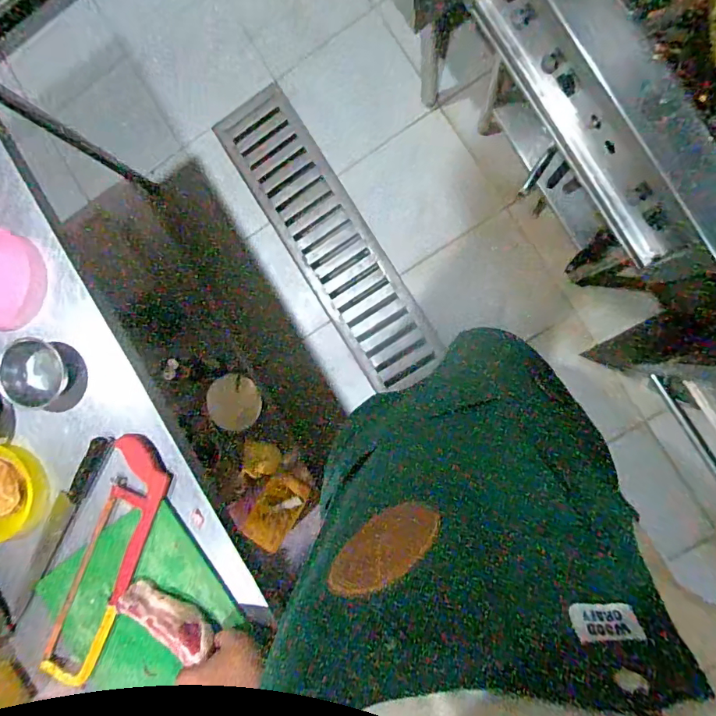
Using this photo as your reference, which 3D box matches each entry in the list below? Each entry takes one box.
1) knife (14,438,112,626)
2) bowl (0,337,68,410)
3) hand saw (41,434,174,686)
[{"bbox_3d":[-0.539,0.299,0.829,0.042,0.016,0.369,30,95,5],"label":"knife"},{"bbox_3d":[-0.562,0.026,0.797,0.114,0.041,0.117,0,91,7],"label":"bowl"},{"bbox_3d":[-0.428,0.352,0.795,0.112,0.027,0.433,21,94,6],"label":"hand saw"}]

